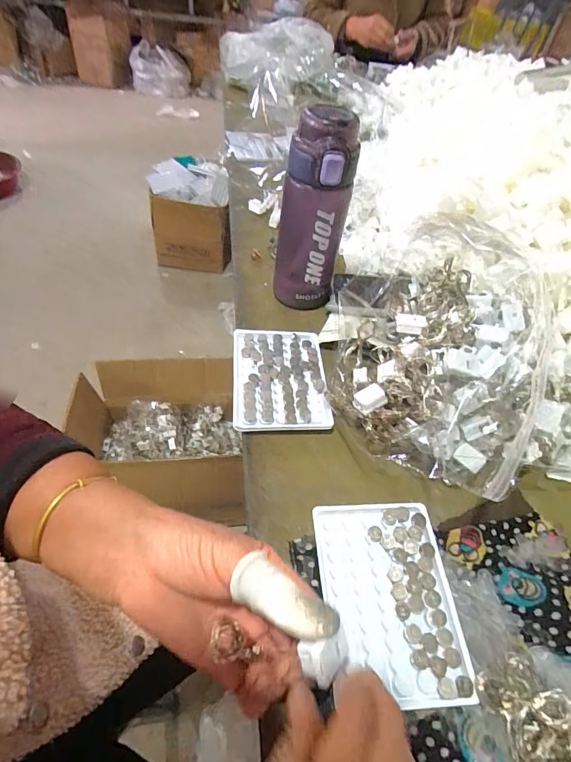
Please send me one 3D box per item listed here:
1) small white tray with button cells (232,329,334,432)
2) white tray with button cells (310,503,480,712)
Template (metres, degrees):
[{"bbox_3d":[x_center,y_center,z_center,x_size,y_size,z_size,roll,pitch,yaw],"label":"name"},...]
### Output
[{"bbox_3d":[-0.006,-0.003,0.414,0.093,0.016,0.125,1,49,-8],"label":"small white tray with button cells"},{"bbox_3d":[0.073,0.154,0.290,0.091,0.010,0.128,1,49,-8],"label":"white tray with button cells"}]

